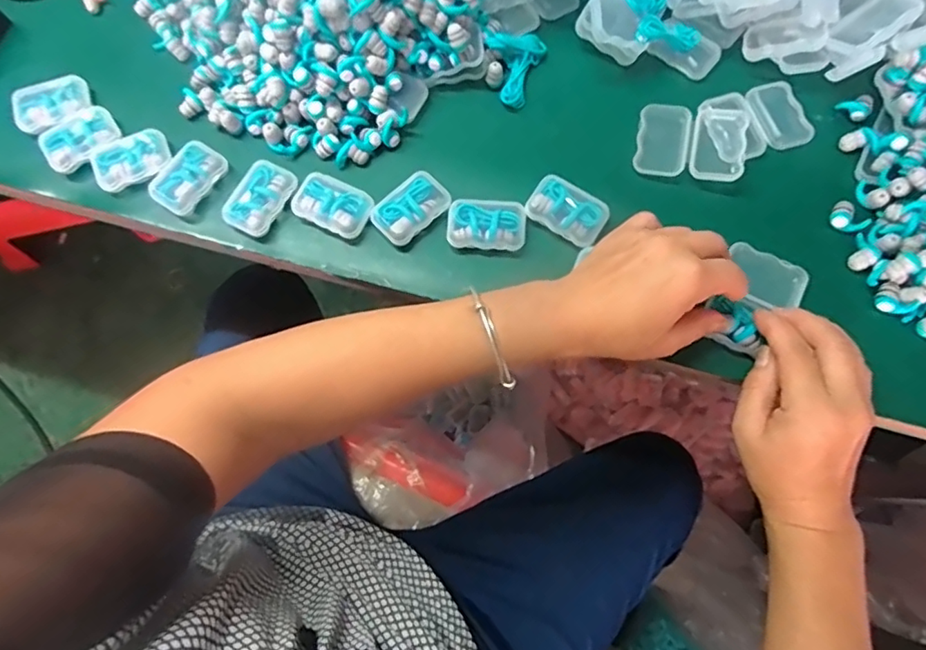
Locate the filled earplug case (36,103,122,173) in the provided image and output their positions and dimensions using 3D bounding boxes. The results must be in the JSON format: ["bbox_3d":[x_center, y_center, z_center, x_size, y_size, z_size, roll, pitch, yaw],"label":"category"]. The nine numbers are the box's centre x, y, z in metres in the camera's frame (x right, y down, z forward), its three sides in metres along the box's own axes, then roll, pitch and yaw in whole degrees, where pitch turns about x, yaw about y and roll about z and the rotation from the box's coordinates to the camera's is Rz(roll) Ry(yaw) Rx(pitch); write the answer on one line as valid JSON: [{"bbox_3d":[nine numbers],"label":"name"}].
[{"bbox_3d":[-0.291,-0.142,0.422,0.055,0.013,0.040,-35,77,-9],"label":"filled earplug case"}]

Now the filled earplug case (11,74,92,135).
[{"bbox_3d":[-0.319,-0.173,0.433,0.056,0.014,0.043,-23,75,-6],"label":"filled earplug case"}]

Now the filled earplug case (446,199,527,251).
[{"bbox_3d":[0.017,-0.072,0.404,0.055,0.018,0.039,3,74,1],"label":"filled earplug case"}]

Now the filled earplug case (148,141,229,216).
[{"bbox_3d":[-0.205,-0.109,0.411,0.037,0.014,0.055,36,78,10],"label":"filled earplug case"}]

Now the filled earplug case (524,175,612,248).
[{"bbox_3d":[0.076,-0.081,0.400,0.054,0.019,0.036,31,77,9],"label":"filled earplug case"}]

